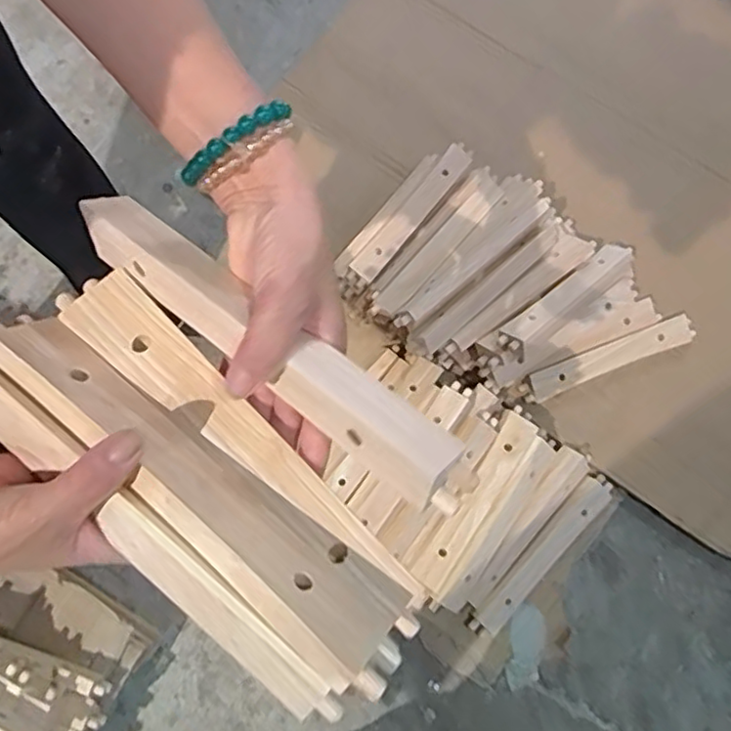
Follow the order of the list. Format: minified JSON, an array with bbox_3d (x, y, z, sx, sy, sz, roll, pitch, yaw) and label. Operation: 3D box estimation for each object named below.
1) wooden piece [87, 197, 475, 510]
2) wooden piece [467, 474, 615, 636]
[{"bbox_3d":[-0.054,-0.014,0.333,0.257,0.037,0.033,37,76,19],"label":"wooden piece"},{"bbox_3d":[0.241,0.257,0.865,0.048,0.032,0.264,42,81,9],"label":"wooden piece"}]

